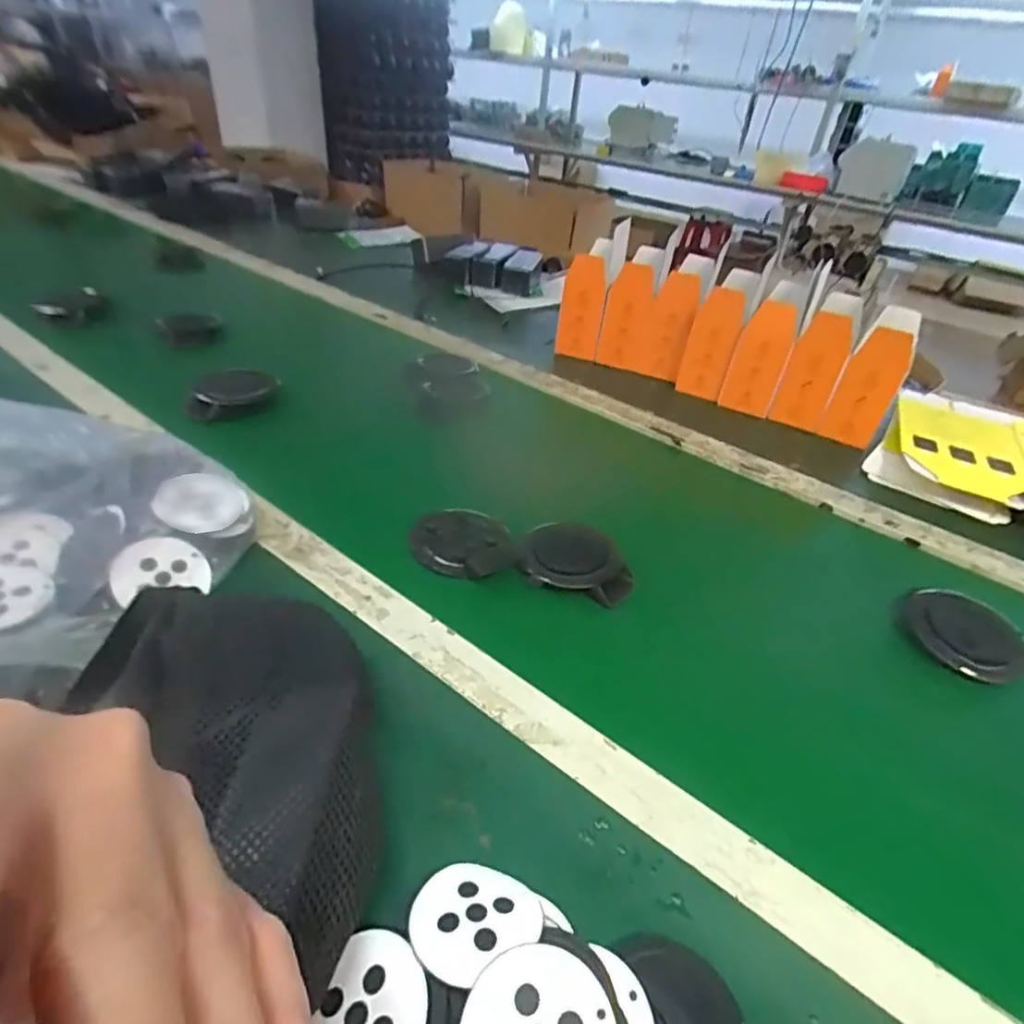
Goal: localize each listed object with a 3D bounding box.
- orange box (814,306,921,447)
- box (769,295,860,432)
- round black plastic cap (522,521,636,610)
[{"bbox_3d":[0.453,-0.166,0.724,0.064,0.151,0.108,26,41,23],"label":"orange box"},{"bbox_3d":[0.401,-0.203,0.753,0.063,0.161,0.116,21,39,18],"label":"box"},{"bbox_3d":[0.058,0.040,0.508,0.099,0.020,0.081,15,37,10],"label":"round black plastic cap"}]

